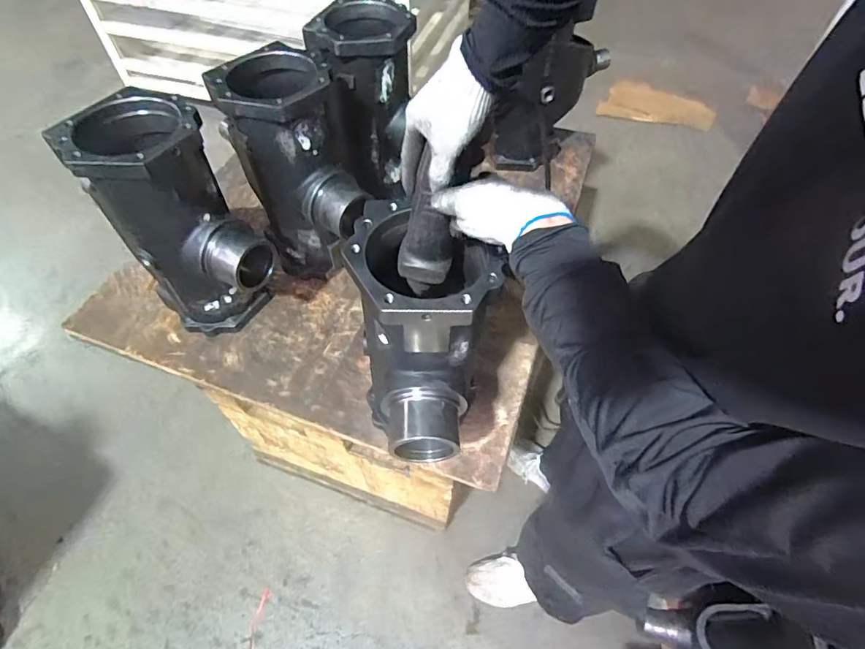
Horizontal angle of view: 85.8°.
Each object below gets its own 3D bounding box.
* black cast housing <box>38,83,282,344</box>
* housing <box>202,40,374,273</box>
[{"bbox_3d":[-0.430,-0.151,0.846,0.264,0.415,0.189,37,63,22],"label":"black cast housing"},{"bbox_3d":[-0.258,-0.259,0.925,0.169,0.417,0.239,-26,59,-17],"label":"housing"}]

